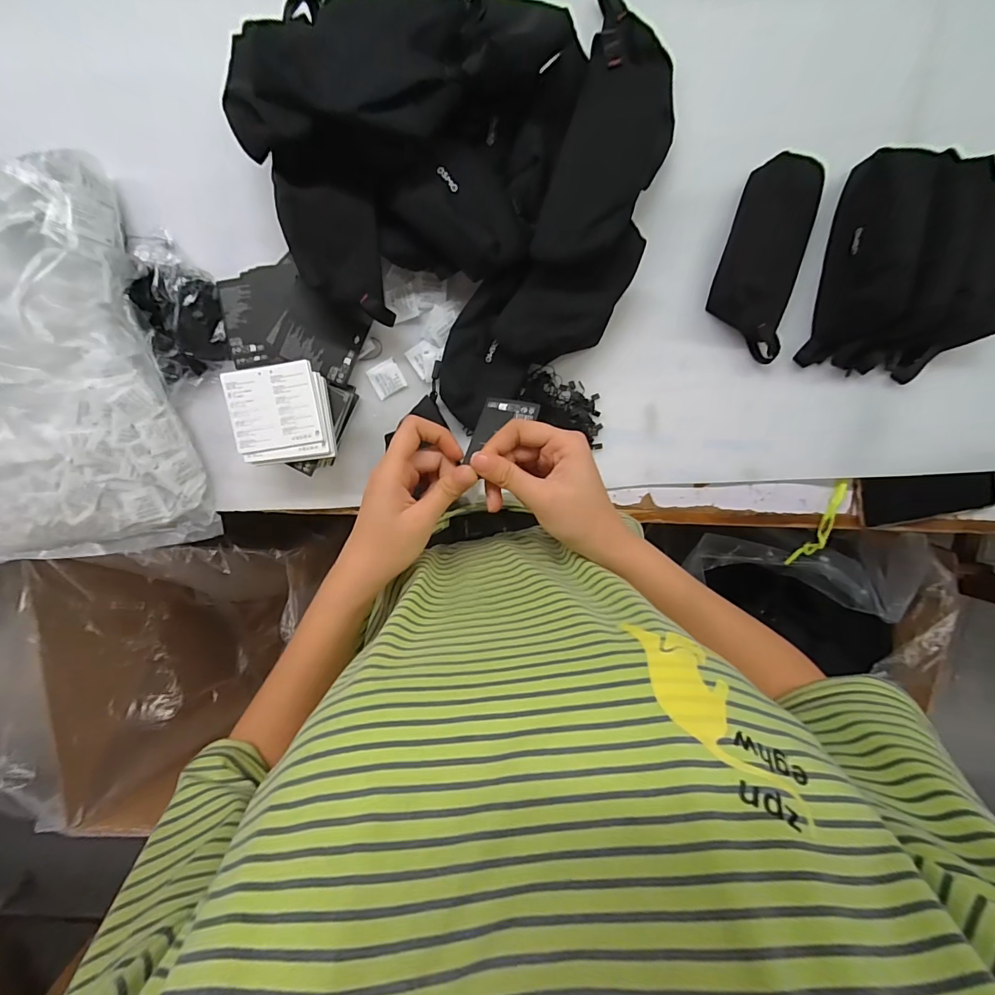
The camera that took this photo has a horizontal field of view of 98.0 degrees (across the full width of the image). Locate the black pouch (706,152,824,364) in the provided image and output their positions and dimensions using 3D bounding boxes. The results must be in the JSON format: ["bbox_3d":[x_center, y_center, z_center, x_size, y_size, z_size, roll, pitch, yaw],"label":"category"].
[{"bbox_3d":[0.310,-0.276,0.494,0.092,0.040,0.209,13,100,-1],"label":"black pouch"}]

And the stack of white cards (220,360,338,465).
[{"bbox_3d":[-0.246,-0.093,0.491,0.110,0.014,0.106,-6,99,3],"label":"stack of white cards"}]

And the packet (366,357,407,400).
[{"bbox_3d":[-0.141,-0.151,0.550,0.040,0.004,0.040,-28,98,6],"label":"packet"}]

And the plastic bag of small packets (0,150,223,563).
[{"bbox_3d":[-0.584,-0.136,0.522,0.348,0.103,0.450,-11,99,4],"label":"plastic bag of small packets"}]

